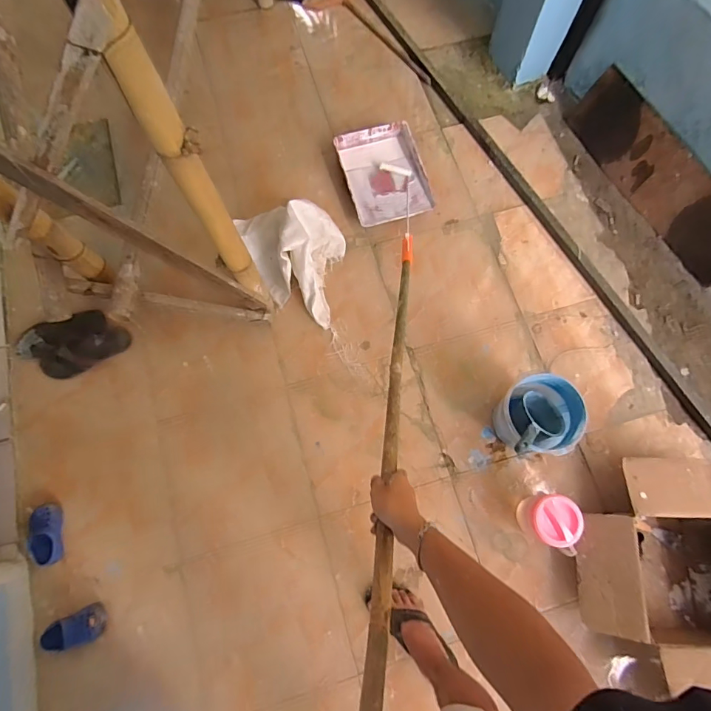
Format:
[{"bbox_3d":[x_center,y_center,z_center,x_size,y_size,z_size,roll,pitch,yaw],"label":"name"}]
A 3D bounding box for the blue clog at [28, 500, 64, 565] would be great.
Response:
[{"bbox_3d":[-0.872,0.501,1.208,0.091,0.049,0.164,-12,74,-4],"label":"blue clog"}]

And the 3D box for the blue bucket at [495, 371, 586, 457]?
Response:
[{"bbox_3d":[0.507,0.182,1.245,0.214,0.230,0.215,-1,75,2],"label":"blue bucket"}]

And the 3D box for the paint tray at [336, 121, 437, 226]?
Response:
[{"bbox_3d":[0.104,-0.658,1.578,0.283,0.068,0.366,-15,74,-5],"label":"paint tray"}]

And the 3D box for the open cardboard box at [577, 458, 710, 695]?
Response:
[{"bbox_3d":[0.841,0.565,1.142,0.474,0.203,0.554,6,73,1],"label":"open cardboard box"}]

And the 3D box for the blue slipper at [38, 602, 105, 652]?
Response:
[{"bbox_3d":[-0.741,0.727,1.138,0.141,0.066,0.086,-24,75,-8],"label":"blue slipper"}]

